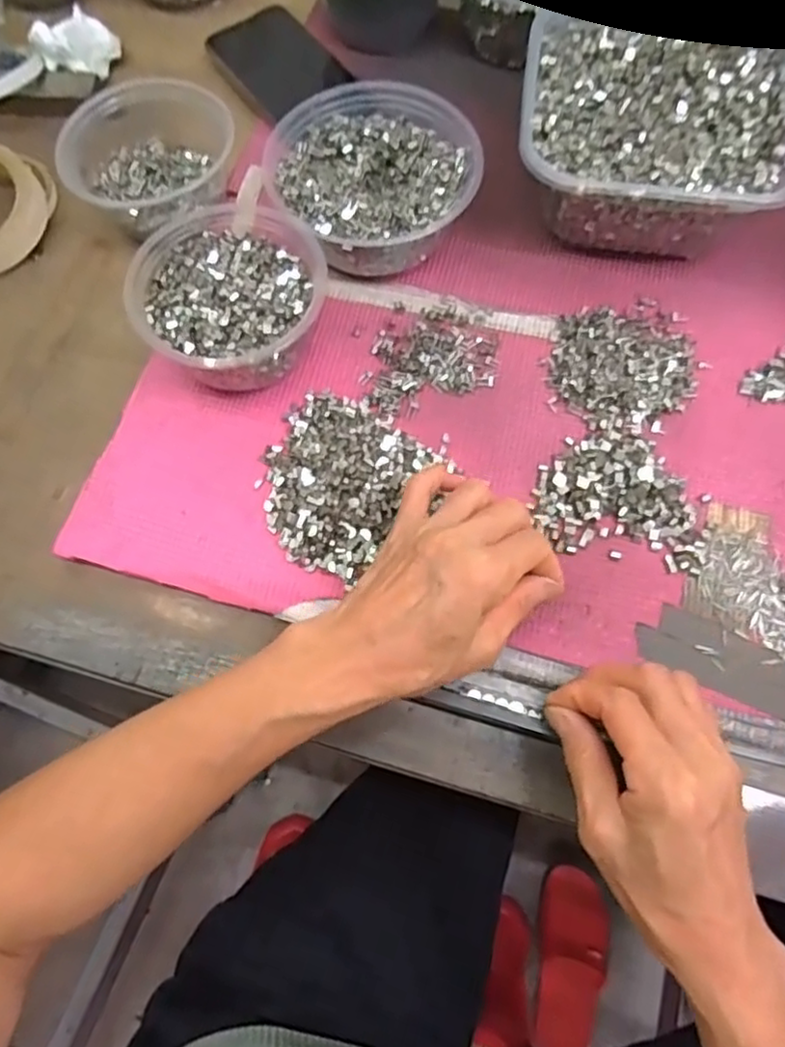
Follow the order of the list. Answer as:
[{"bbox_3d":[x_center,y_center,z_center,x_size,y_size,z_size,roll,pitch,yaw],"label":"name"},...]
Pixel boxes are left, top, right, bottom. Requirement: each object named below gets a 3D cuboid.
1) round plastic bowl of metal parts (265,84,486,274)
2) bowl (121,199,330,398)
[{"bbox_3d":[-0.013,-0.230,0.450,0.129,0.059,0.130,-1,71,2],"label":"round plastic bowl of metal parts"},{"bbox_3d":[-0.100,-0.137,0.418,0.119,0.059,0.113,33,75,12],"label":"bowl"}]

